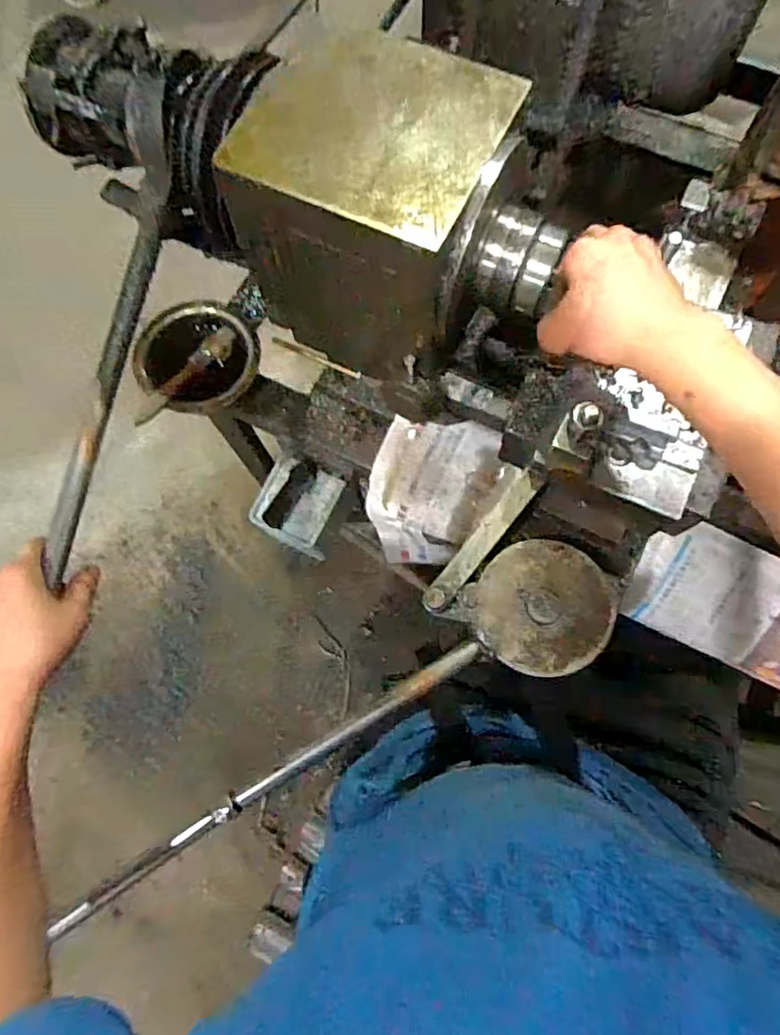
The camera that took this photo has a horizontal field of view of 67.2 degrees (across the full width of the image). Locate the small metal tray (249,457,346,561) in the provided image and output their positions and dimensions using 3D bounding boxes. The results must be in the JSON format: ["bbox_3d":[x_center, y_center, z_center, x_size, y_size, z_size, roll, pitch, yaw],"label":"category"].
[{"bbox_3d":[-0.112,-0.018,0.691,0.090,0.041,0.098,20,75,8],"label":"small metal tray"}]

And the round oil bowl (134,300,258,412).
[{"bbox_3d":[-0.209,-0.169,0.657,0.124,0.075,0.126,-1,74,2],"label":"round oil bowl"}]

